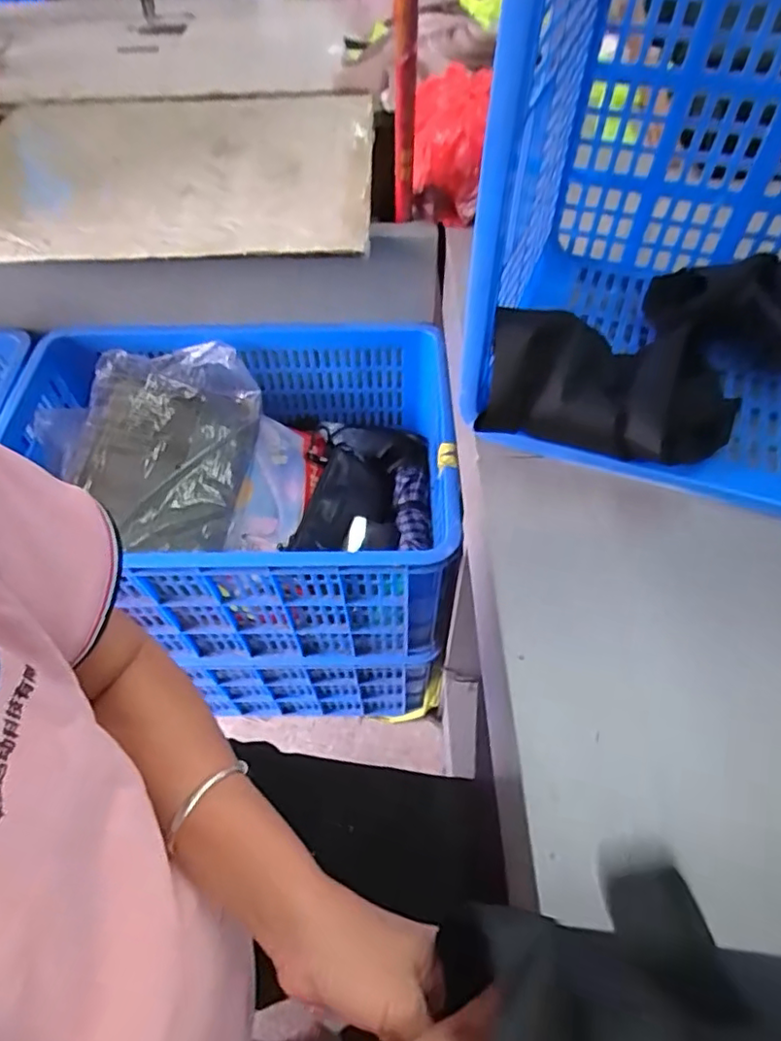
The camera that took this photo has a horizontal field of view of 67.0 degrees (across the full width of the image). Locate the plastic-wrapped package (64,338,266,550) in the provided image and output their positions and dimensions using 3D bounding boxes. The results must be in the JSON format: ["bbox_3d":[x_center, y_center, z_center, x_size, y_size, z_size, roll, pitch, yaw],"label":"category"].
[{"bbox_3d":[-0.320,-0.103,0.847,0.234,0.055,0.315,9,70,-15],"label":"plastic-wrapped package"}]

